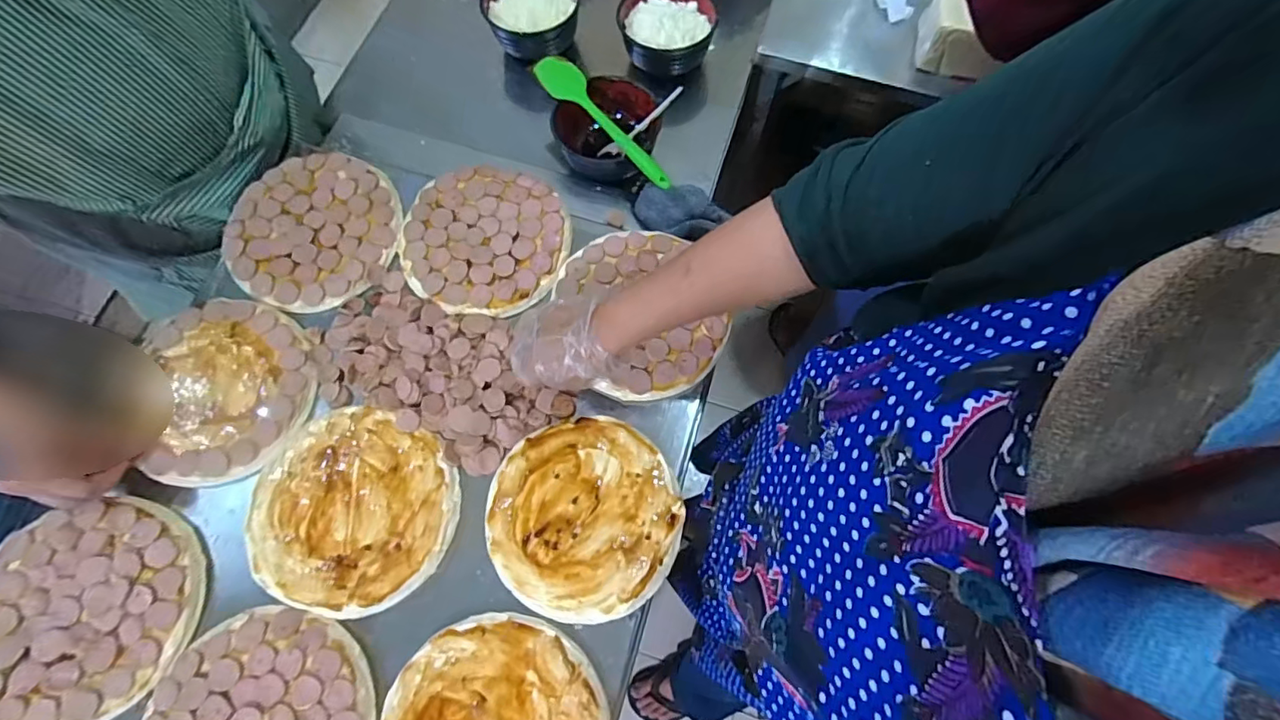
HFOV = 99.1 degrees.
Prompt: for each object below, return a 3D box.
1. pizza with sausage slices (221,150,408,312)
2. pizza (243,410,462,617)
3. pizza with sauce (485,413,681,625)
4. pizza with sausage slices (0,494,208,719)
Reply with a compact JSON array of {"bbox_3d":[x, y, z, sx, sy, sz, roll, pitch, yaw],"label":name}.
[{"bbox_3d":[-0.390,-0.158,0.651,0.193,0.017,0.193,1,75,-2],"label":"pizza with sausage slices"},{"bbox_3d":[-0.292,0.152,0.557,0.201,0.018,0.191,0,68,0],"label":"pizza"},{"bbox_3d":[-0.056,0.154,0.551,0.189,0.008,0.190,16,69,6],"label":"pizza with sauce"},{"bbox_3d":[-0.531,0.235,0.513,0.202,0.018,0.190,-20,69,-8],"label":"pizza with sausage slices"}]

